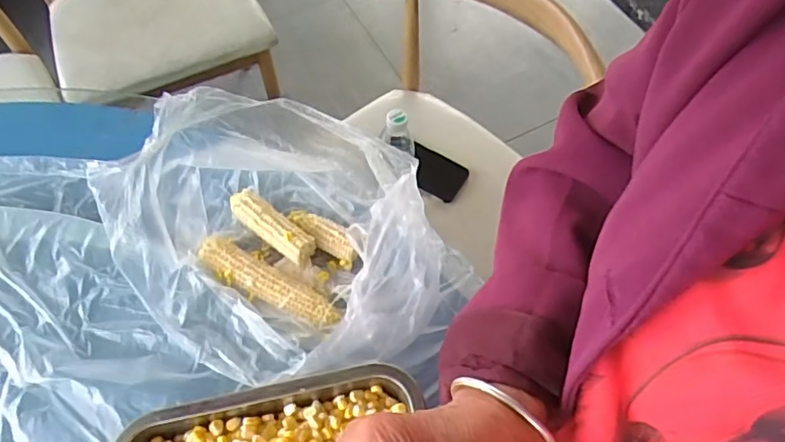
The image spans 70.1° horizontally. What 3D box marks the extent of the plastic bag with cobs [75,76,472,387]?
[{"bbox_3d":[-0.106,0.012,0.549,0.274,0.150,0.303,-40,68,-20],"label":"plastic bag with cobs"}]

